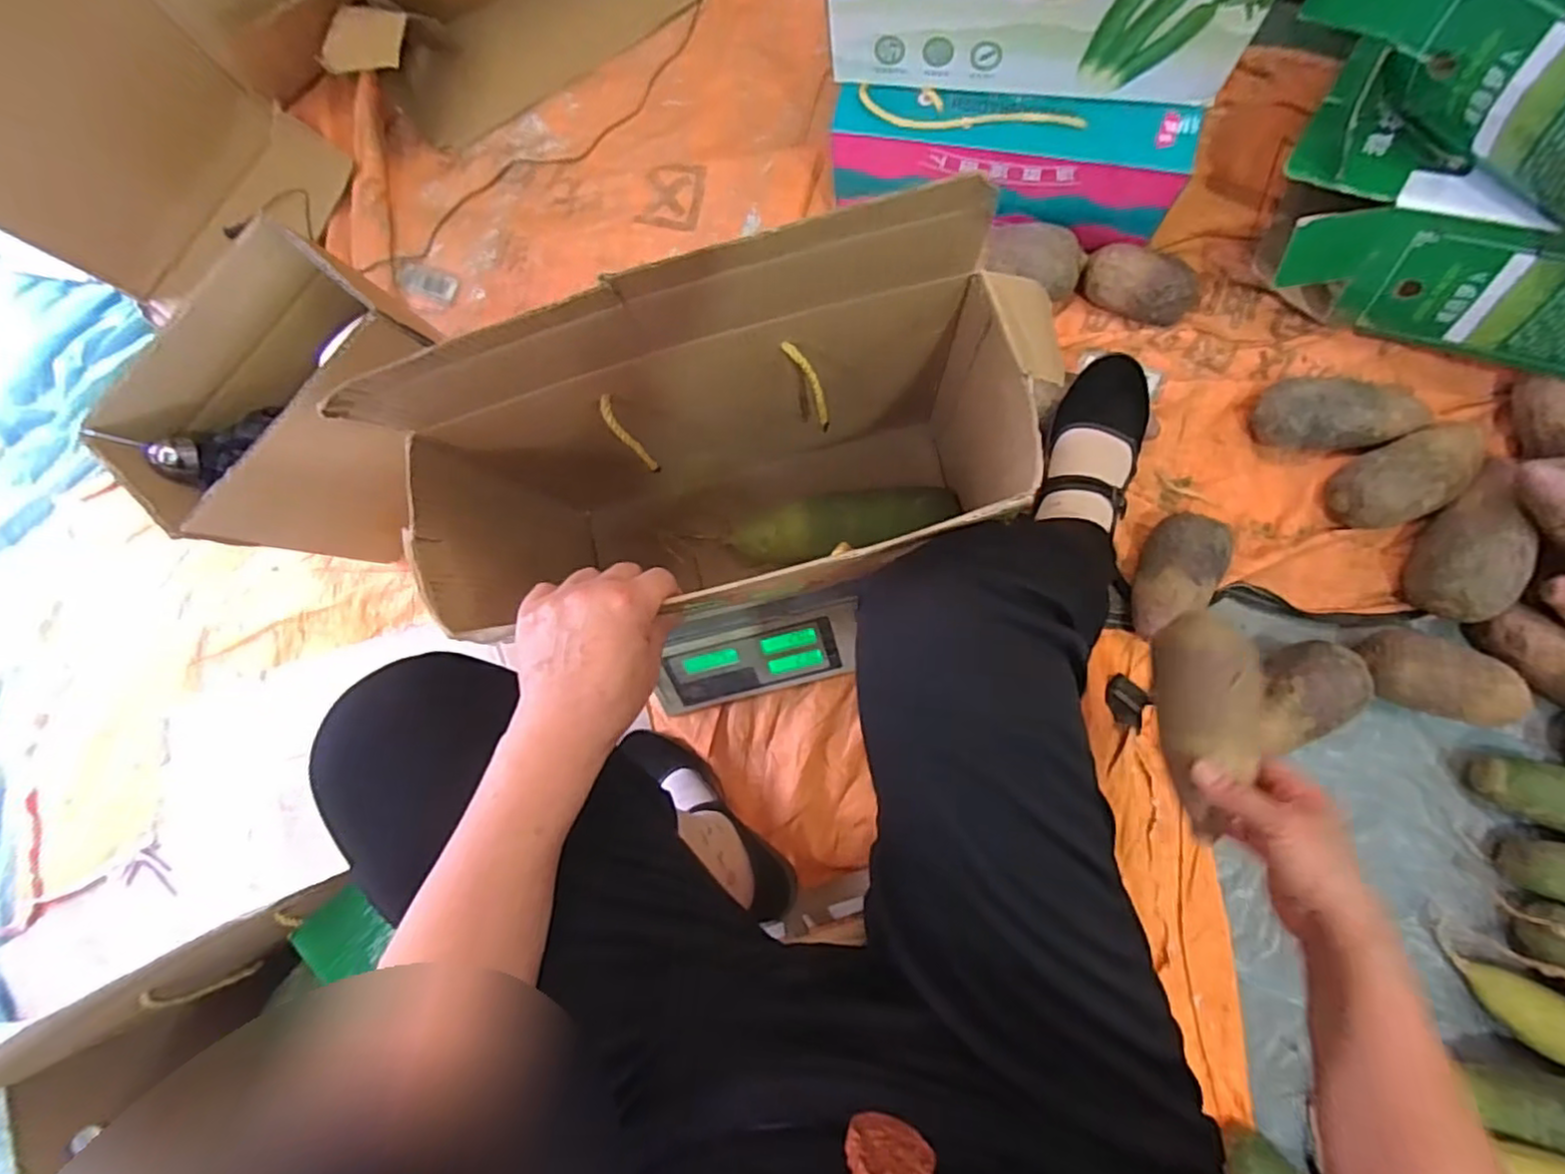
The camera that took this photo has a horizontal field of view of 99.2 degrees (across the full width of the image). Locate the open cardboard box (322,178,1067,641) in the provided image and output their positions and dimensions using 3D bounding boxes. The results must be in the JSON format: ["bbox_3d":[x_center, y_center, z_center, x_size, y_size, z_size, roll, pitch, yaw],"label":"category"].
[{"bbox_3d":[-0.022,-0.070,0.488,0.389,0.381,0.163,-7,84,8],"label":"open cardboard box"}]

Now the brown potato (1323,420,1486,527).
[{"bbox_3d":[0.596,-0.106,0.633,0.129,0.052,0.071,-28,81,5],"label":"brown potato"}]

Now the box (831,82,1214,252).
[{"bbox_3d":[0.217,-0.417,0.669,0.329,0.125,0.085,10,86,10],"label":"box"}]

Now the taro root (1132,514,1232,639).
[{"bbox_3d":[0.382,-0.010,0.645,0.068,0.062,0.131,24,88,10],"label":"taro root"}]

